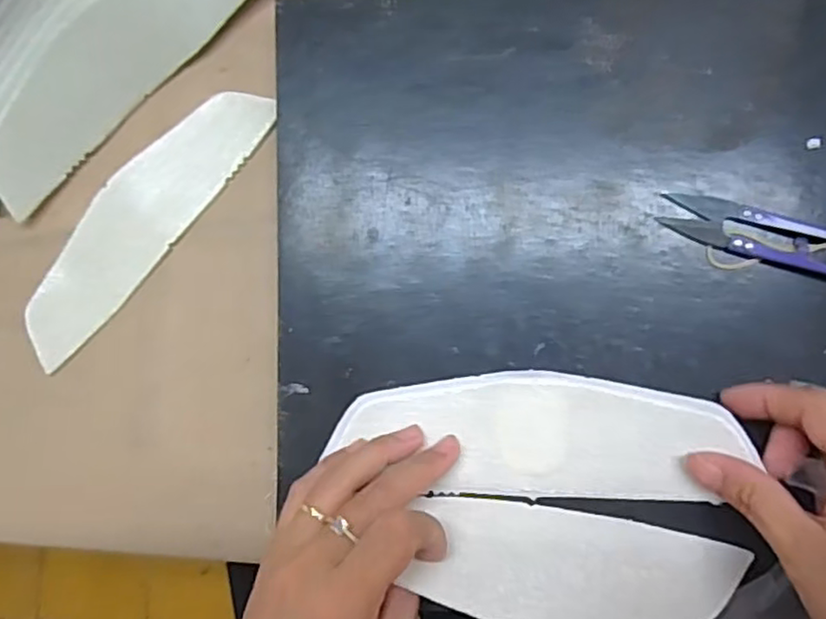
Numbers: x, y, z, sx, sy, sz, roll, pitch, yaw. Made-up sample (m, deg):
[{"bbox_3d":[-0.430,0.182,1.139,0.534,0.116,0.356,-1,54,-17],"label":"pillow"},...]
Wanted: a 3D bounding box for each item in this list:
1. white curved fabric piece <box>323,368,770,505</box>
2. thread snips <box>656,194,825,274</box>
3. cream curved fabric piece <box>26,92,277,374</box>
[{"bbox_3d":[0.053,0.059,0.300,0.176,0.013,0.057,3,88,11],"label":"white curved fabric piece"},{"bbox_3d":[0.164,-0.033,0.292,0.097,0.013,0.022,16,89,7],"label":"thread snips"},{"bbox_3d":[-0.150,-0.052,0.361,0.051,0.006,0.180,43,91,11],"label":"cream curved fabric piece"}]

